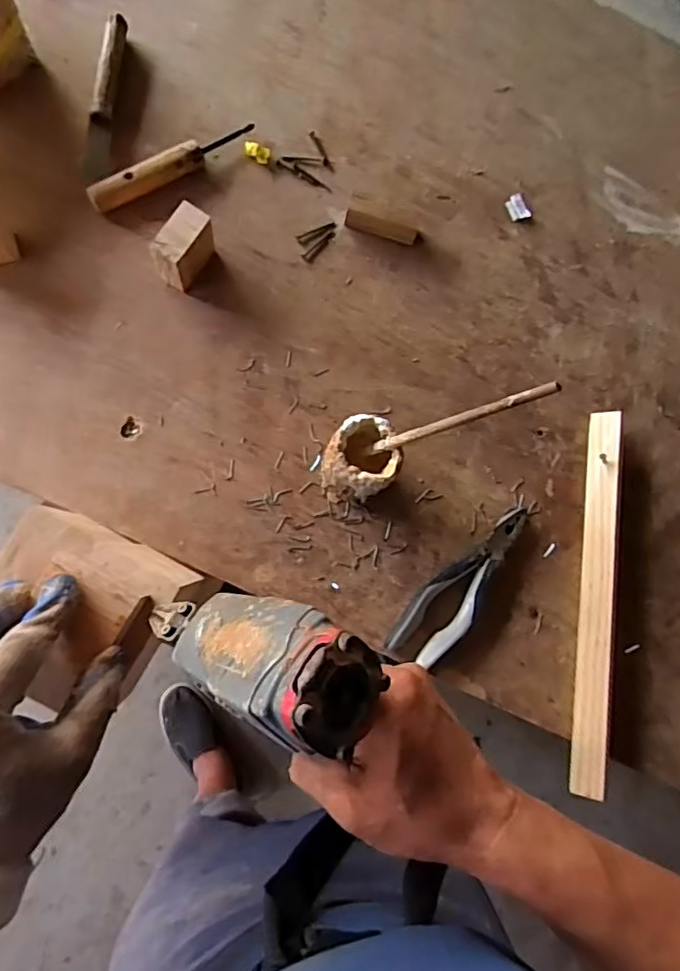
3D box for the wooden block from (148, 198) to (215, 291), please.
[{"bbox_3d":[-0.153,-0.233,0.585,0.036,0.060,0.063,29,81,-3],"label":"wooden block"}]

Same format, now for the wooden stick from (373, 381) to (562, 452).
[{"bbox_3d":[0.089,-0.050,0.462,0.007,0.179,0.010,-5,83,-39],"label":"wooden stick"}]

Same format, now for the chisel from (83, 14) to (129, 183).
[{"bbox_3d":[-0.244,-0.400,0.615,0.022,0.019,0.184,6,83,-6],"label":"chisel"}]

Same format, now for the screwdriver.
[{"bbox_3d":[-0.172,-0.333,0.612,0.183,0.023,0.028,-33,88,-10],"label":"screwdriver"}]

